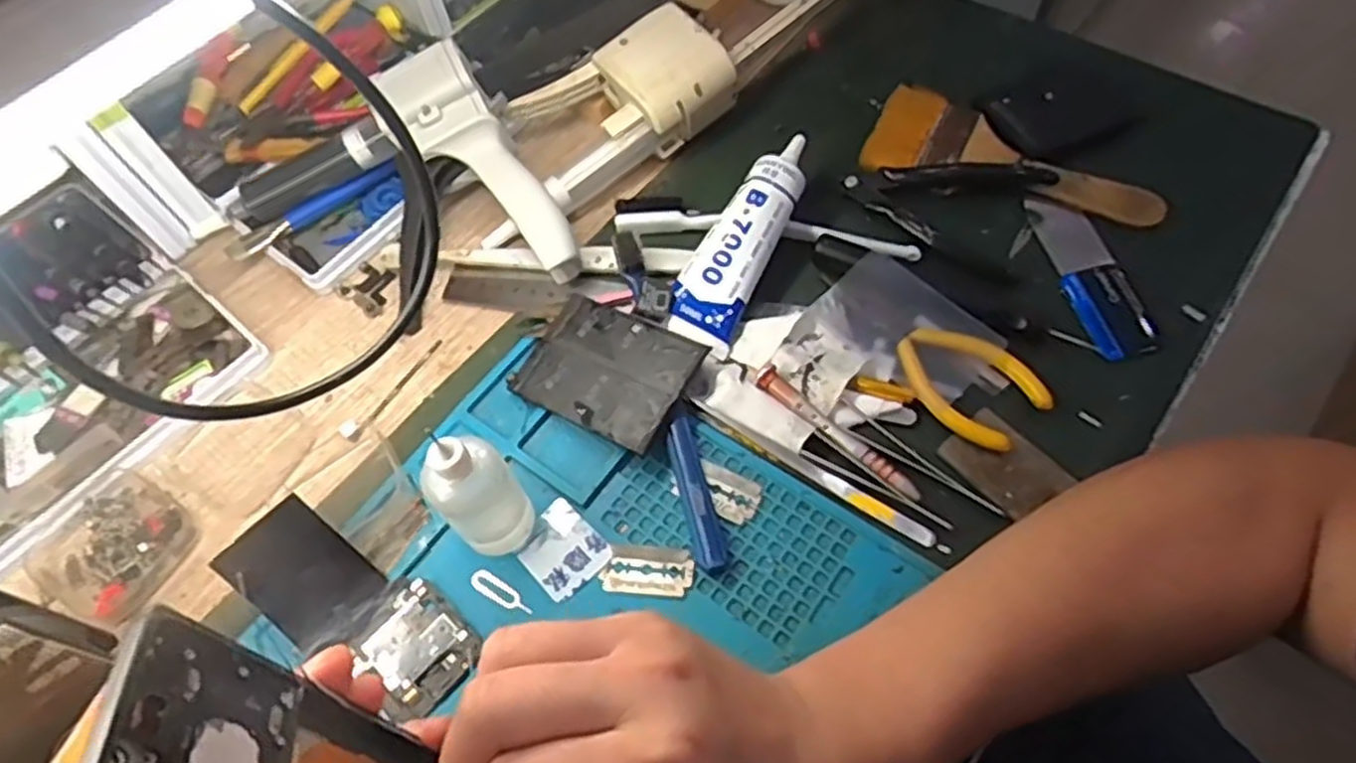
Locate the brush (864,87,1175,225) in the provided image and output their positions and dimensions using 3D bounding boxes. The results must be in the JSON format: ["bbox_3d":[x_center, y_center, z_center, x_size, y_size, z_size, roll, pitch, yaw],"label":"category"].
[{"bbox_3d":[0.194,-0.128,0.457,0.164,0.015,0.060,22,64,16],"label":"brush"}]

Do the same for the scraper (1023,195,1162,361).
[{"bbox_3d":[0.221,-0.061,0.427,0.037,0.010,0.108,-13,60,-3],"label":"scraper"}]

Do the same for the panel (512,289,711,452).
[{"bbox_3d":[-0.036,-0.007,0.401,0.087,0.004,0.063,22,69,25],"label":"panel"}]

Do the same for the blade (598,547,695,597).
[{"bbox_3d":[-0.014,0.086,0.358,0.041,0.004,0.022,2,60,6],"label":"blade"}]

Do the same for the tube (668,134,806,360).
[{"bbox_3d":[0.036,-0.079,0.426,0.037,0.035,0.131,22,64,16],"label":"tube"}]

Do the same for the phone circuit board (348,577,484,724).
[{"bbox_3d":[-0.115,0.119,0.348,0.048,0.004,0.046,36,69,22],"label":"phone circuit board"}]

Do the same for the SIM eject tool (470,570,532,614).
[{"bbox_3d":[-0.080,0.097,0.359,0.033,0.004,0.010,29,60,17],"label":"SIM eject tool"}]

